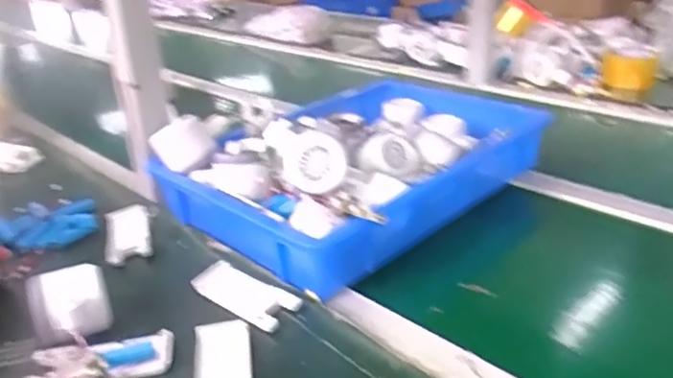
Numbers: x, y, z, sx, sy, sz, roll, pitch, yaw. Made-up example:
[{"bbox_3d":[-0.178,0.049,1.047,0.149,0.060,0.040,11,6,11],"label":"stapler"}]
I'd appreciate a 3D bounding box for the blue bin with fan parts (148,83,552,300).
[{"bbox_3d":[0.031,-0.043,0.707,0.415,0.111,0.292,-24,33,-38],"label":"blue bin with fan parts"}]

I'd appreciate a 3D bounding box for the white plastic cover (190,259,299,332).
[{"bbox_3d":[-0.086,0.095,0.536,0.108,0.014,0.041,19,32,36],"label":"white plastic cover"}]

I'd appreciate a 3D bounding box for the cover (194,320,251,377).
[{"bbox_3d":[-0.089,0.141,0.455,0.044,0.009,0.105,-6,26,-8],"label":"cover"}]

